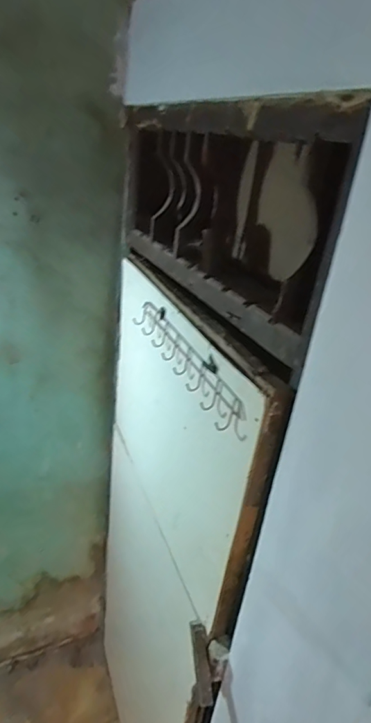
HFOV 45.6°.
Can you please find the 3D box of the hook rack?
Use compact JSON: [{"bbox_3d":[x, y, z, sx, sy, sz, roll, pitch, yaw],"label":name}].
[{"bbox_3d":[-0.011,-0.007,0.904,0.042,0.088,0.491,-4,28,-23],"label":"hook rack"}]

